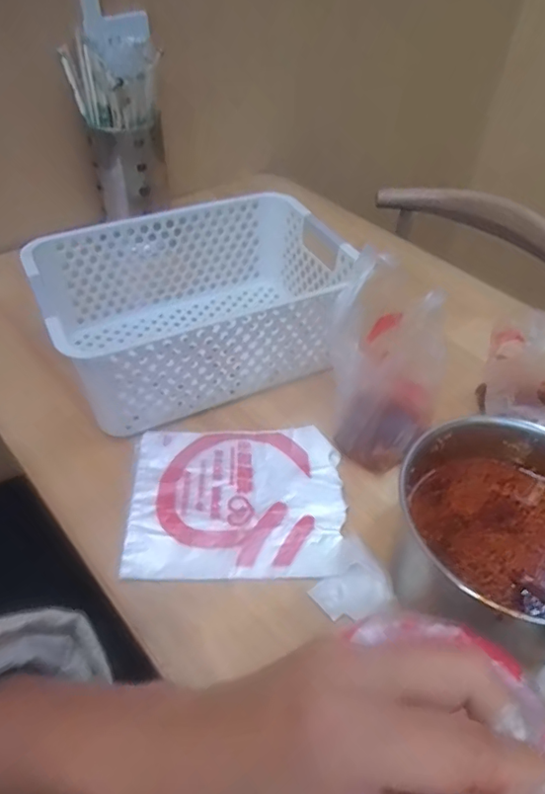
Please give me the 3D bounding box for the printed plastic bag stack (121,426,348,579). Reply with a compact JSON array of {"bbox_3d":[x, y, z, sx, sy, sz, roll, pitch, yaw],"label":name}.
[{"bbox_3d":[-0.031,0.085,0.484,0.179,0.007,0.151,0,45,-1],"label":"printed plastic bag stack"}]

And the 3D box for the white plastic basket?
[{"bbox_3d":[-0.071,-0.088,0.582,0.293,0.133,0.204,-20,49,-20],"label":"white plastic basket"}]

